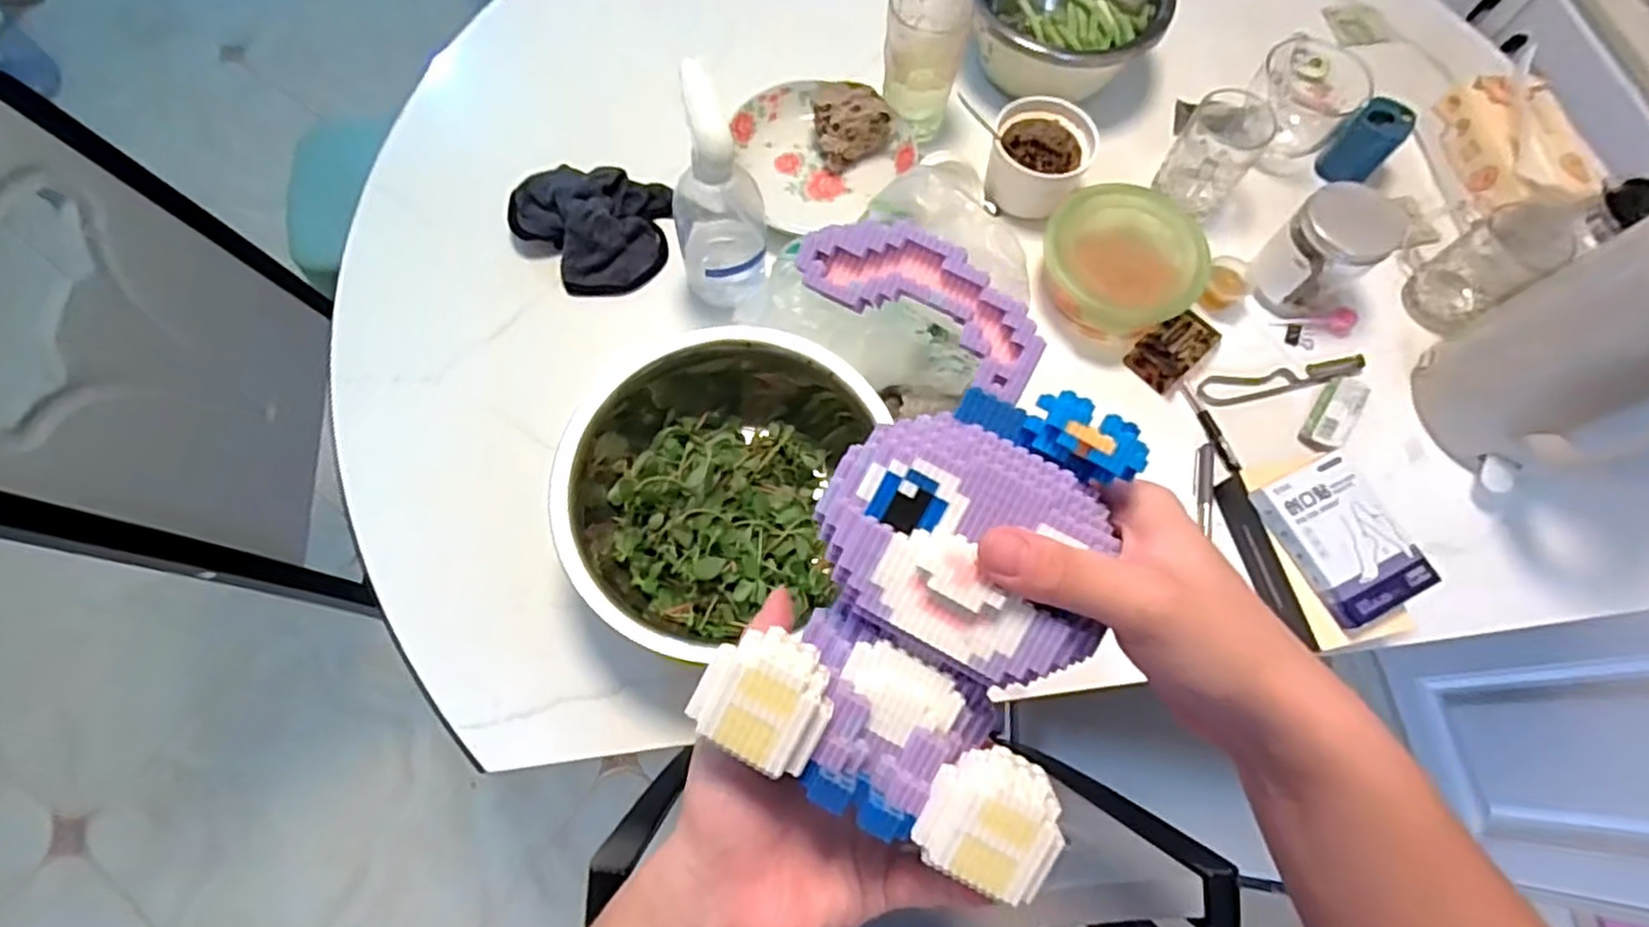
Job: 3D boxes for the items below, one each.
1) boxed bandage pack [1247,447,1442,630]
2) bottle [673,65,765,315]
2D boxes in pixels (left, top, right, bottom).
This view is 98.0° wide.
[{"bbox_3d":[0.405,0.056,0.560,0.083,0.018,0.119,-23,71,-11],"label":"boxed bandage pack"},{"bbox_3d":[-0.092,-0.228,0.601,0.067,0.201,0.092,-1,68,-3],"label":"bottle"}]

